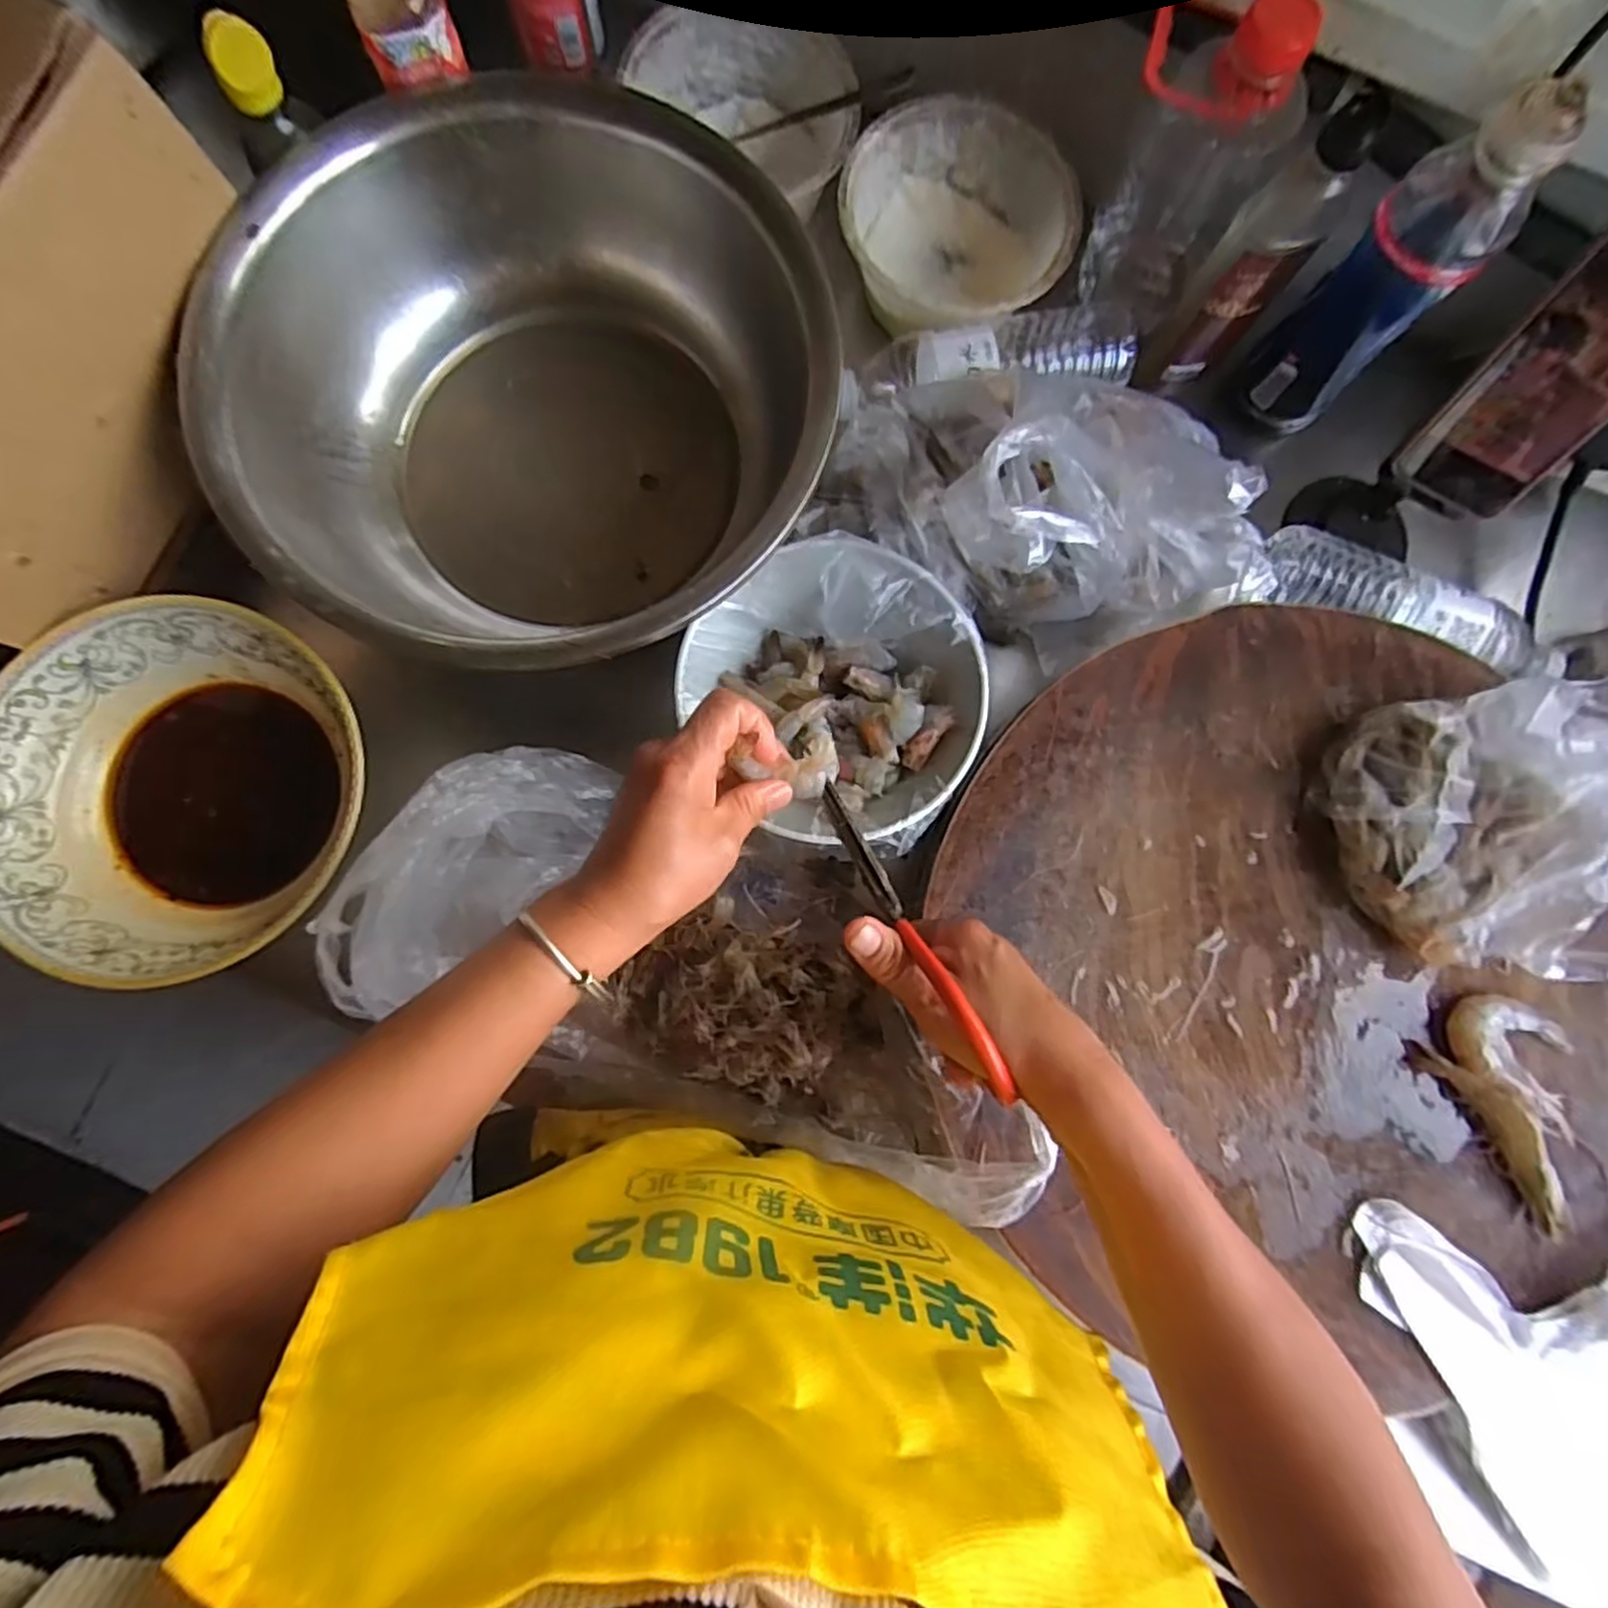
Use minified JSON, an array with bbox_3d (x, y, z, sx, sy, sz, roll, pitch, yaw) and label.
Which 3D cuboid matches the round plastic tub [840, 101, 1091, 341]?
[{"bbox_3d":[0.107,-0.407,0.549,0.155,0.075,0.159,0,84,-2],"label":"round plastic tub"}]

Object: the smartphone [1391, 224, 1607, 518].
[{"bbox_3d":[0.433,-0.247,0.425,0.074,0.158,0.016,37,51,9],"label":"smartphone"}]

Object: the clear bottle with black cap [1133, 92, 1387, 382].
[{"bbox_3d":[0.285,-0.342,0.479,0.050,0.174,0.059,37,84,2],"label":"clear bottle with black cap"}]

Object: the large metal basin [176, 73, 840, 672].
[{"bbox_3d":[-0.171,-0.252,0.496,0.366,0.134,0.347,0,84,0],"label":"large metal basin"}]

